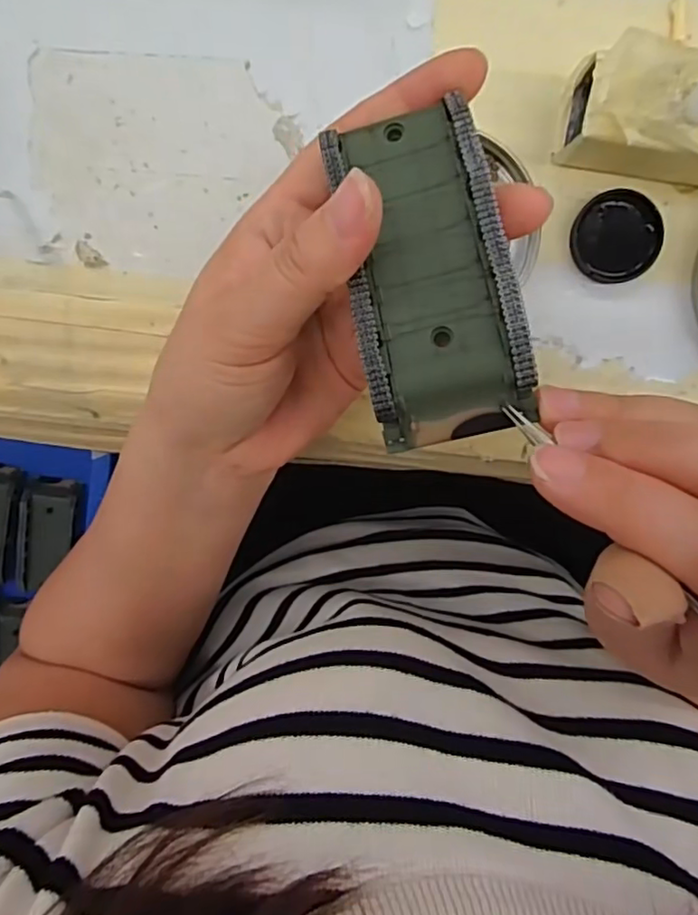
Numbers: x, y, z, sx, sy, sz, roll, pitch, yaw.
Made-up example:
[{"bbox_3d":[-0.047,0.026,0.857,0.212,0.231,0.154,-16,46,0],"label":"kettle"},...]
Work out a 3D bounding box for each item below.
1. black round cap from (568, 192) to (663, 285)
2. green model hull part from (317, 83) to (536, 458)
[{"bbox_3d":[0.110,-0.091,0.256,0.035,0.006,0.035,0,98,1],"label":"black round cap"},{"bbox_3d":[0.022,-0.053,0.171,0.042,0.019,0.094,-7,81,2],"label":"green model hull part"}]

